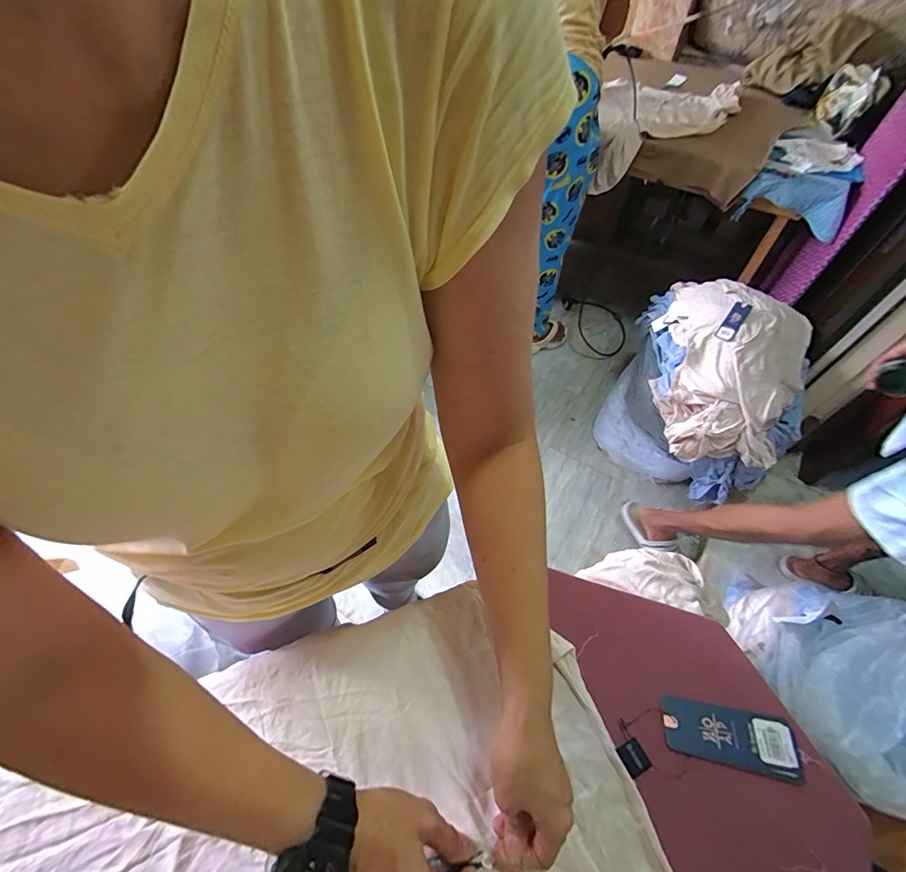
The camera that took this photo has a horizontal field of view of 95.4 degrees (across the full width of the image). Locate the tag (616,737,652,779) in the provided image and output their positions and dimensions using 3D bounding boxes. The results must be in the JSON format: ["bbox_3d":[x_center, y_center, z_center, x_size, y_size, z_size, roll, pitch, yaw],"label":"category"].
[{"bbox_3d":[0.171,0.305,0.391,0.024,0.008,0.025,-21,54,-17],"label":"tag"}]

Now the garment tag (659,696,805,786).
[{"bbox_3d":[0.271,0.296,0.406,0.122,0.004,0.052,8,57,9],"label":"garment tag"}]

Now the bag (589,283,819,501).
[{"bbox_3d":[0.765,-0.119,1.342,0.435,0.556,0.587,-39,64,-23],"label":"bag"}]

